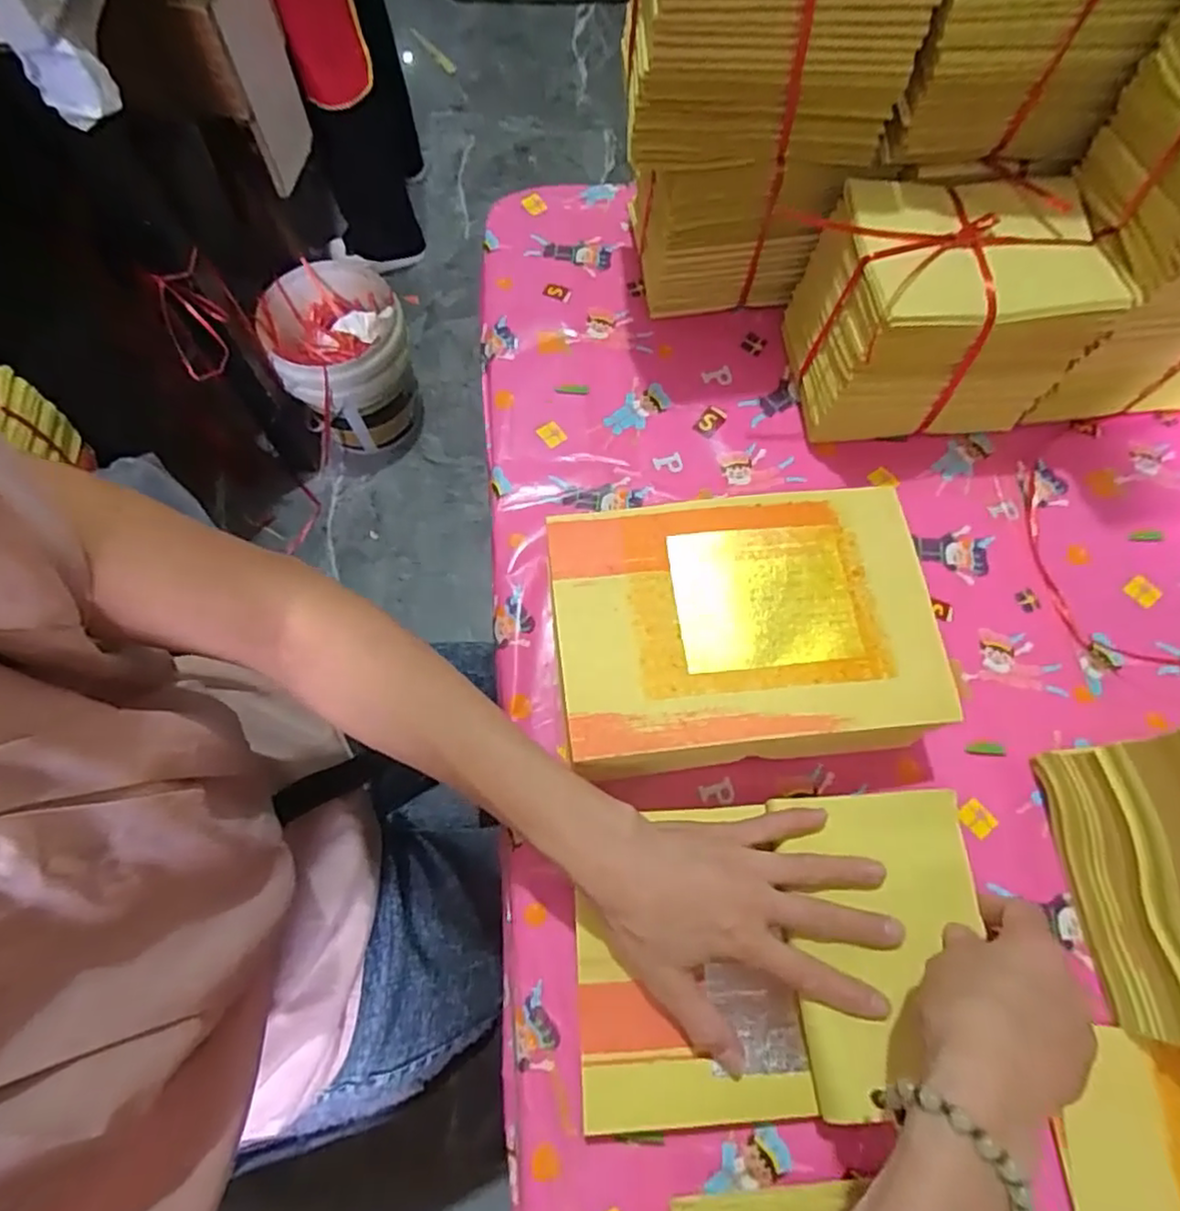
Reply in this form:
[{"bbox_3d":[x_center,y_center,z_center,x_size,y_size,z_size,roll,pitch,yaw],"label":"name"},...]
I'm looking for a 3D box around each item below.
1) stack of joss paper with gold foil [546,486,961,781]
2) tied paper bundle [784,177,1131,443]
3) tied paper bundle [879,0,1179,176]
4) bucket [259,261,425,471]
[{"bbox_3d":[0.095,0.018,0.434,0.227,0.064,0.161,-5,68,-2],"label":"stack of joss paper with gold foil"},{"bbox_3d":[0.249,-0.214,0.493,0.175,0.134,0.128,-6,68,-3],"label":"tied paper bundle"},{"bbox_3d":[0.274,-0.372,0.415,0.167,0.136,0.113,-2,69,-2],"label":"tied paper bundle"},{"bbox_3d":[-0.482,-0.487,1.337,0.244,0.254,0.304,-23,72,-9],"label":"bucket"}]

